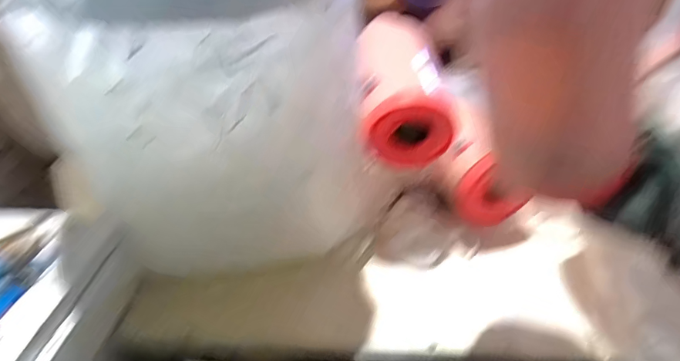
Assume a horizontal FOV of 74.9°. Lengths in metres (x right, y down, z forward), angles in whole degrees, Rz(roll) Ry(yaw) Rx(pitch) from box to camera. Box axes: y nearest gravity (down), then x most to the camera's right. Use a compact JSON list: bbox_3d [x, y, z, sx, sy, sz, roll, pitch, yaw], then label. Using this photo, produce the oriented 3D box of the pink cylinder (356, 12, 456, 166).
[{"bbox_3d":[0.106,-0.159,0.752,0.135,0.133,0.286,1,46,3],"label":"pink cylinder"}]

